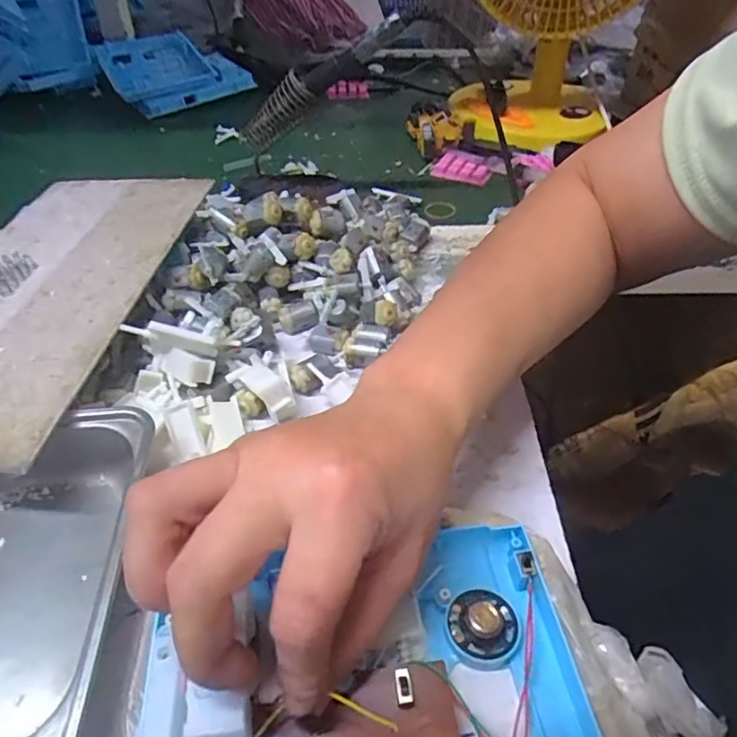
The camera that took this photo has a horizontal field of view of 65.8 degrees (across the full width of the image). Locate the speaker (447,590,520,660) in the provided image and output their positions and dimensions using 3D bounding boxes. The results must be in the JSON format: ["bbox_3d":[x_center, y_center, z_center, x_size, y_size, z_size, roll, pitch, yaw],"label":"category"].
[{"bbox_3d":[0.047,0.103,0.233,0.027,0.010,0.027,0,44,0],"label":"speaker"}]

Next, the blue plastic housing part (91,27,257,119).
[{"bbox_3d":[-0.273,-0.412,0.789,0.164,0.042,0.174,-30,52,-27],"label":"blue plastic housing part"}]

